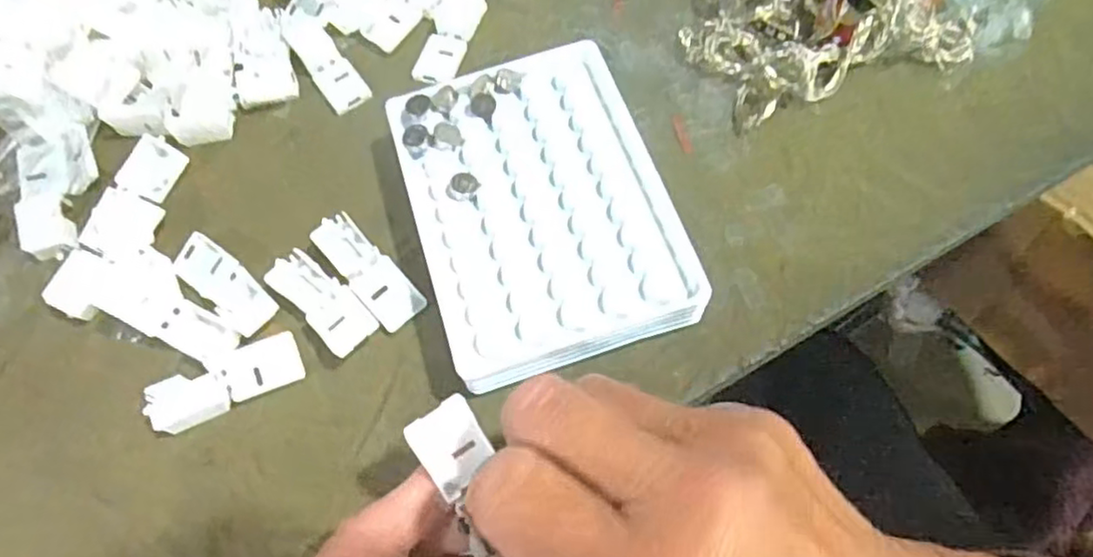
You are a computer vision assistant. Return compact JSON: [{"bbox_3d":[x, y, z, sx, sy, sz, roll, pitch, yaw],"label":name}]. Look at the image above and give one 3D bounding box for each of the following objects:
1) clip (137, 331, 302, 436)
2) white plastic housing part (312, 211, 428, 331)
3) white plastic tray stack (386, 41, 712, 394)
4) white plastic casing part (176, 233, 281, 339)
[{"bbox_3d":[-0.123,0.039,0.259,0.055,0.010,0.020,-25,67,-9],"label":"clip"},{"bbox_3d":[-0.074,-0.004,0.277,0.020,0.007,0.055,-40,70,-15],"label":"white plastic housing part"},{"bbox_3d":[-0.003,-0.029,0.273,0.096,0.029,0.134,-17,66,-6],"label":"white plastic tray stack"},{"bbox_3d":[-0.134,0.003,0.281,0.054,0.013,0.019,38,72,17],"label":"white plastic casing part"}]

